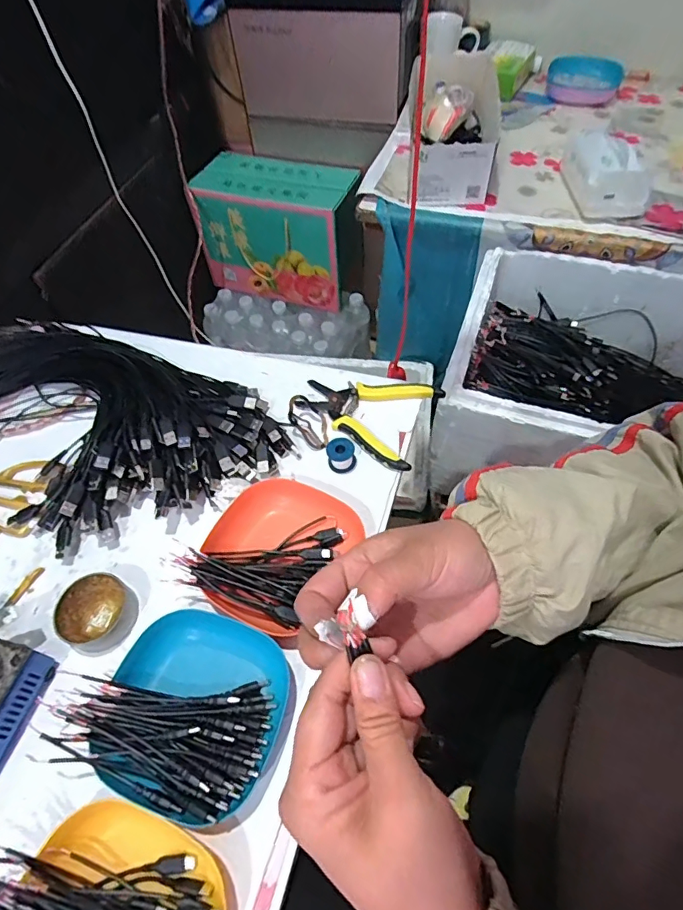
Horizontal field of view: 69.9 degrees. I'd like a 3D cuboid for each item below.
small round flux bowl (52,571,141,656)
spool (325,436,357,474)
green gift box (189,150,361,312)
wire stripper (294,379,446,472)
[{"bbox_3d":[-0.221,0.145,0.446,0.068,0.024,0.063,-1,56,2],"label":"small round flux bowl"},{"bbox_3d":[0.000,0.000,0.523,0.030,0.030,0.026,-4,56,0],"label":"spool"},{"bbox_3d":[-0.134,-0.496,1.090,0.322,0.237,0.159,16,58,13],"label":"green gift box"},{"bbox_3d":[0.024,-0.051,0.565,0.153,0.018,0.115,20,59,15],"label":"wire stripper"}]

